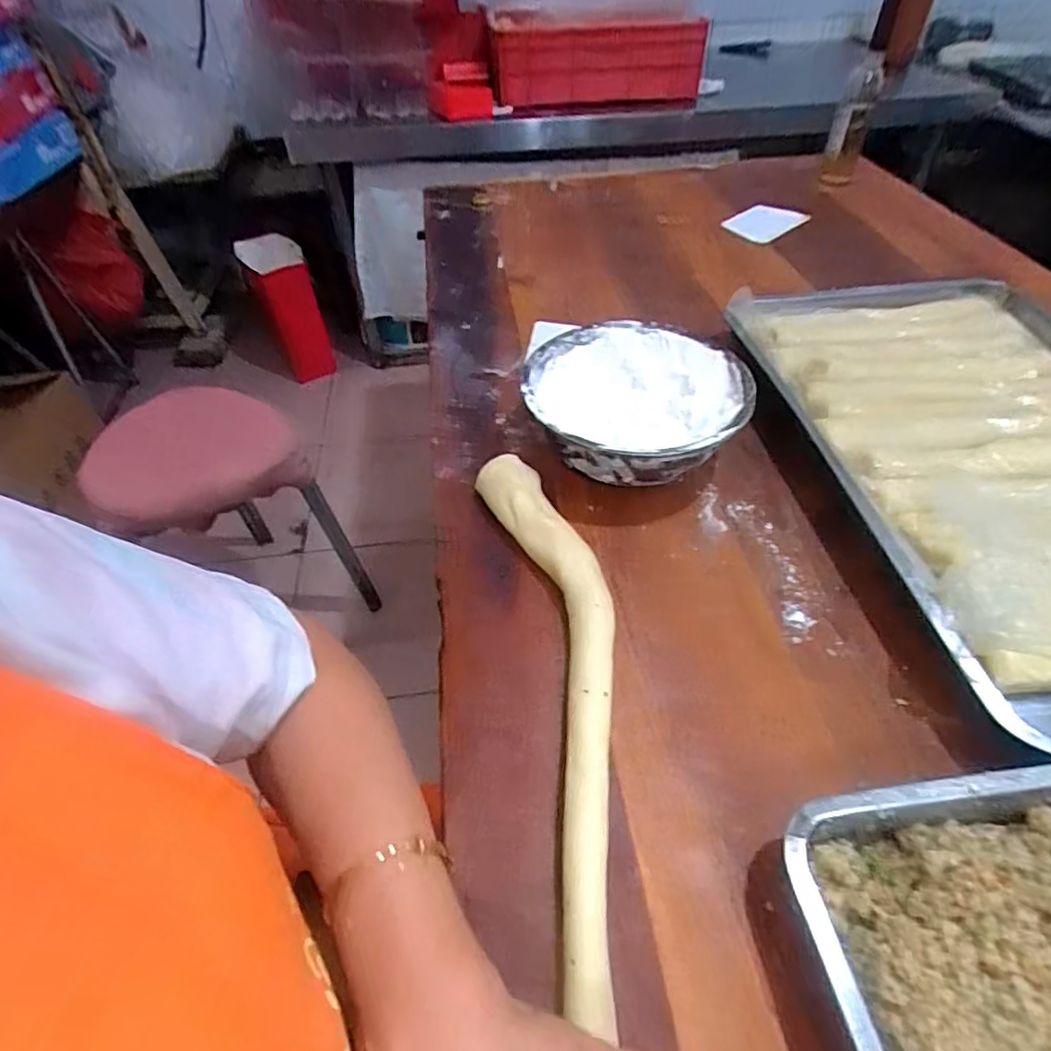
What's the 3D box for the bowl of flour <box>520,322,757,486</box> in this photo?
[{"bbox_3d":[0.109,-0.121,0.611,0.214,0.094,0.207,-1,48,1],"label":"bowl of flour"}]

